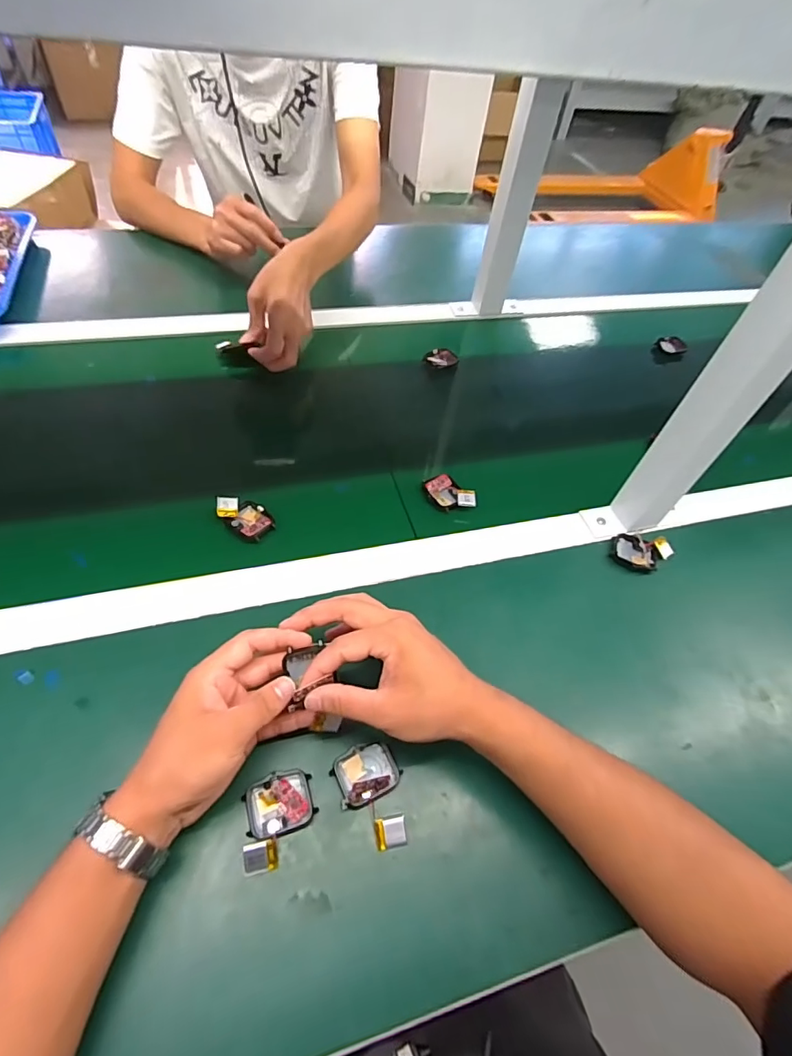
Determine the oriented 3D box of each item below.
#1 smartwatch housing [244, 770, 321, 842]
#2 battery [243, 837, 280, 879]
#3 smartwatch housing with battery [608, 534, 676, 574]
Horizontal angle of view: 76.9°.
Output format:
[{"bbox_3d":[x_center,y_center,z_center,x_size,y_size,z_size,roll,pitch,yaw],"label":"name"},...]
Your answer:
[{"bbox_3d":[-0.082,0.197,0.356,0.046,0.012,0.038,-13,56,-16],"label":"smartwatch housing"},{"bbox_3d":[-0.091,0.222,0.335,0.022,0.004,0.019,-2,75,-22],"label":"battery"},{"bbox_3d":[0.257,0.026,0.519,0.065,0.018,0.042,7,53,-2],"label":"smartwatch housing with battery"}]

